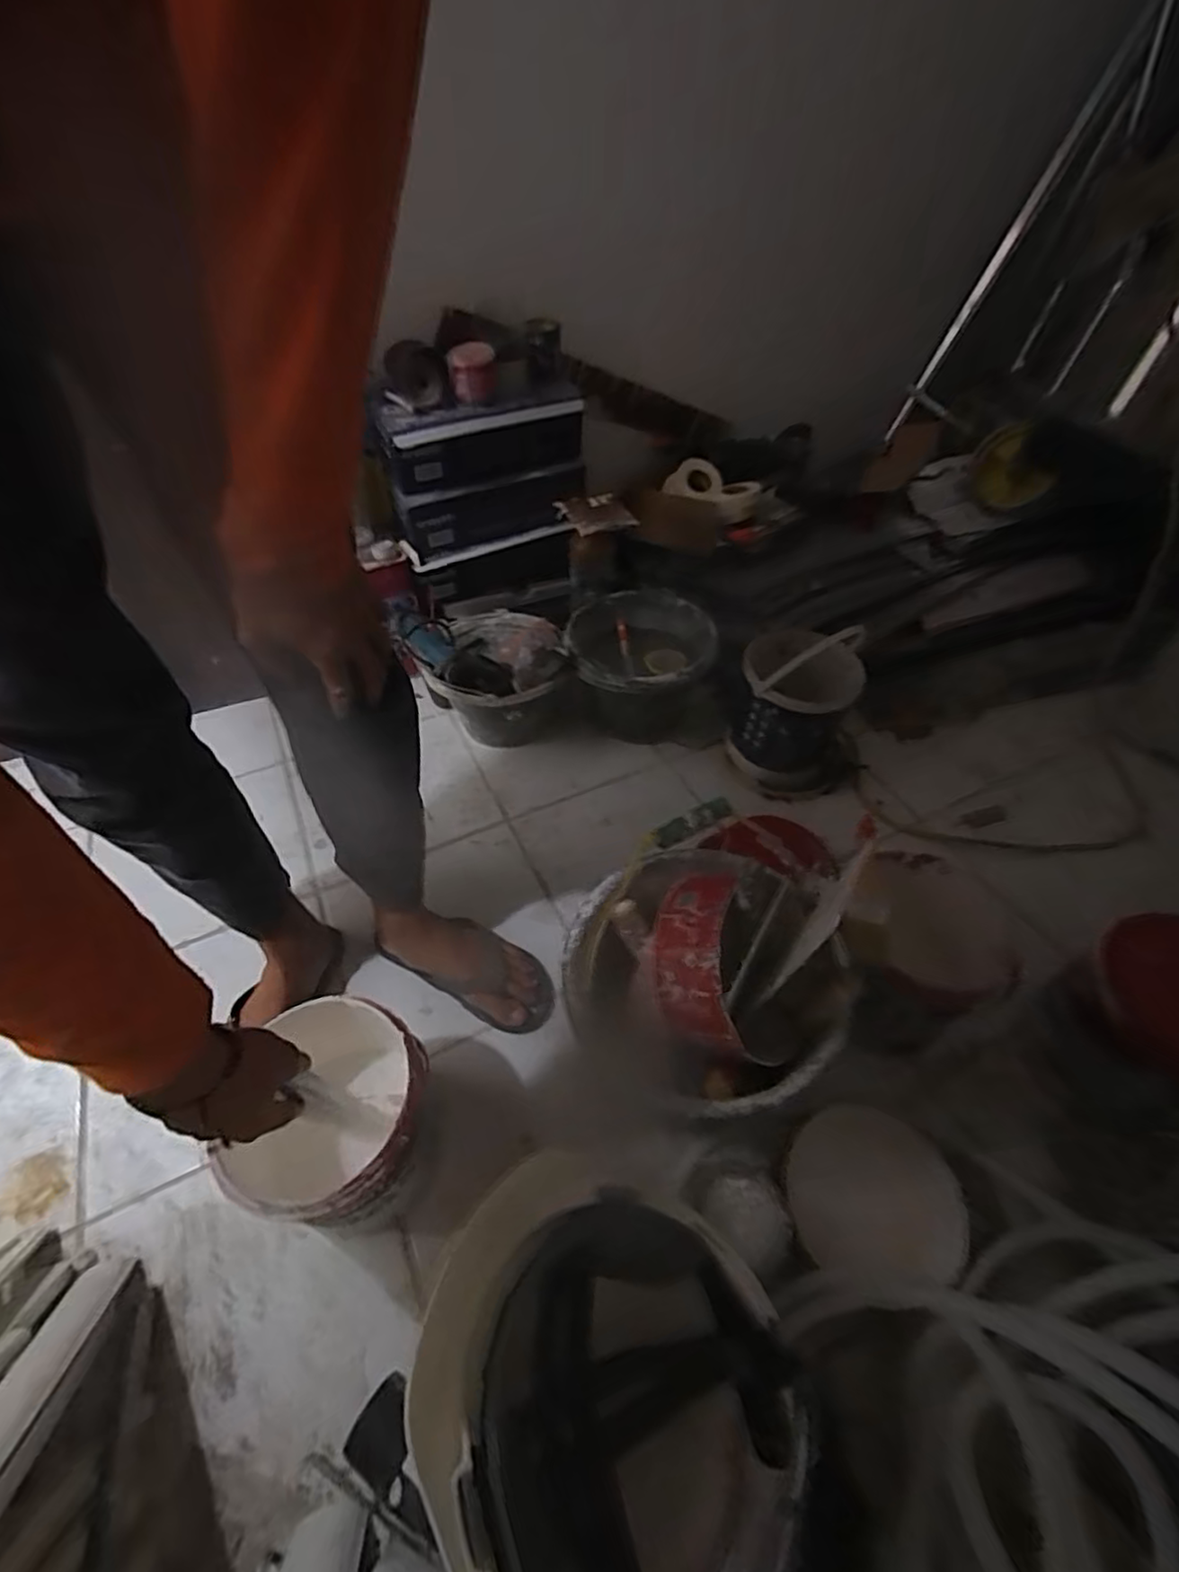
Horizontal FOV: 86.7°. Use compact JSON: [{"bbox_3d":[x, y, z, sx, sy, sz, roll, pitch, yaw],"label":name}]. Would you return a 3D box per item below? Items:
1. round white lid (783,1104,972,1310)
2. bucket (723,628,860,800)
[{"bbox_3d":[0.291,0.411,0.630,0.173,0.032,0.161,2,42,-2],"label":"round white lid"},{"bbox_3d":[0.341,-0.122,1.057,0.223,0.227,0.205,0,49,1],"label":"bucket"}]

